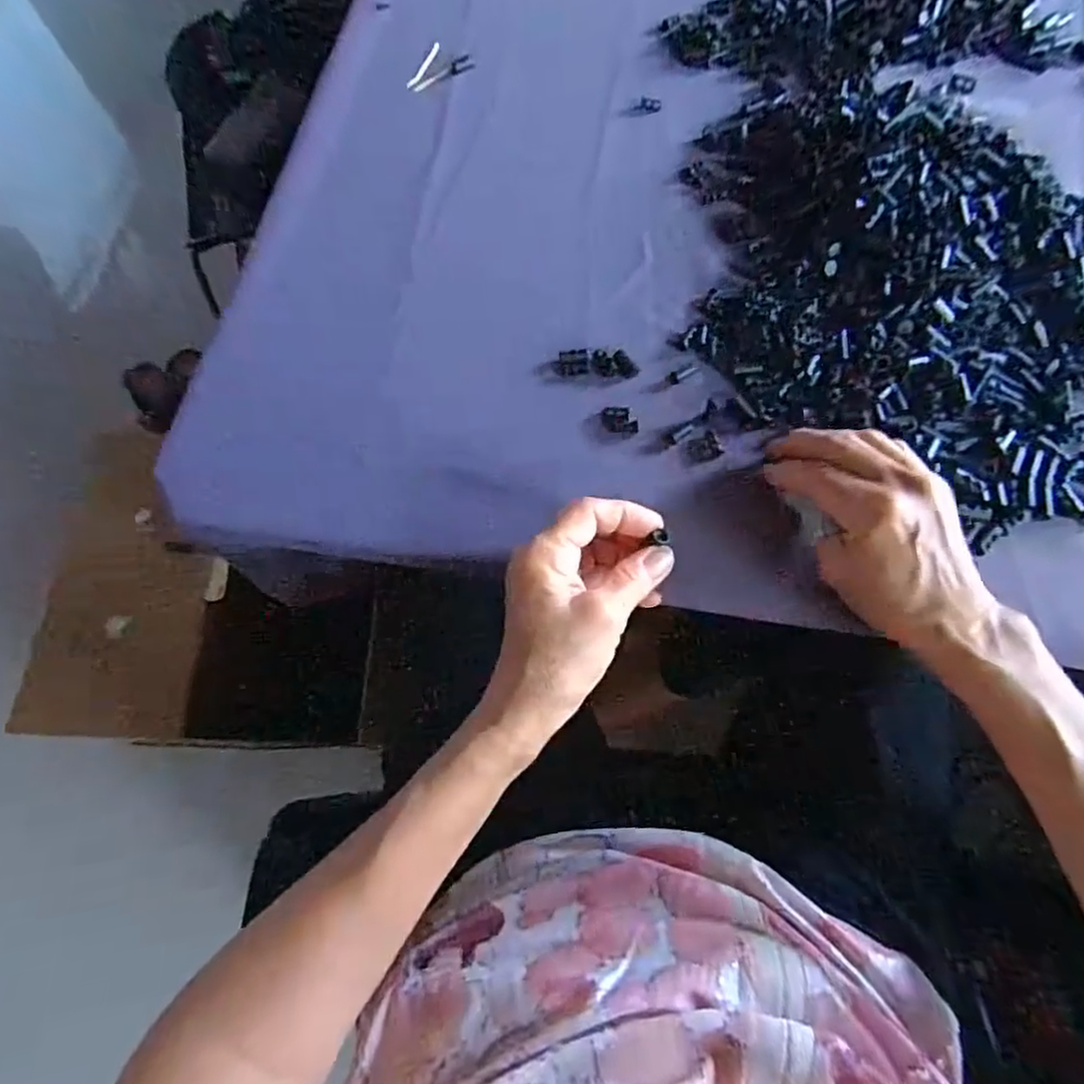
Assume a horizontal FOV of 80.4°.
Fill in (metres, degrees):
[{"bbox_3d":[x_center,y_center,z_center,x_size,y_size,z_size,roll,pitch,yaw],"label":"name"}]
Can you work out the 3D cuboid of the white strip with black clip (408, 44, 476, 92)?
[{"bbox_3d":[-0.080,-0.382,0.522,0.039,0.007,0.056,16,70,9],"label":"white strip with black clip"}]

